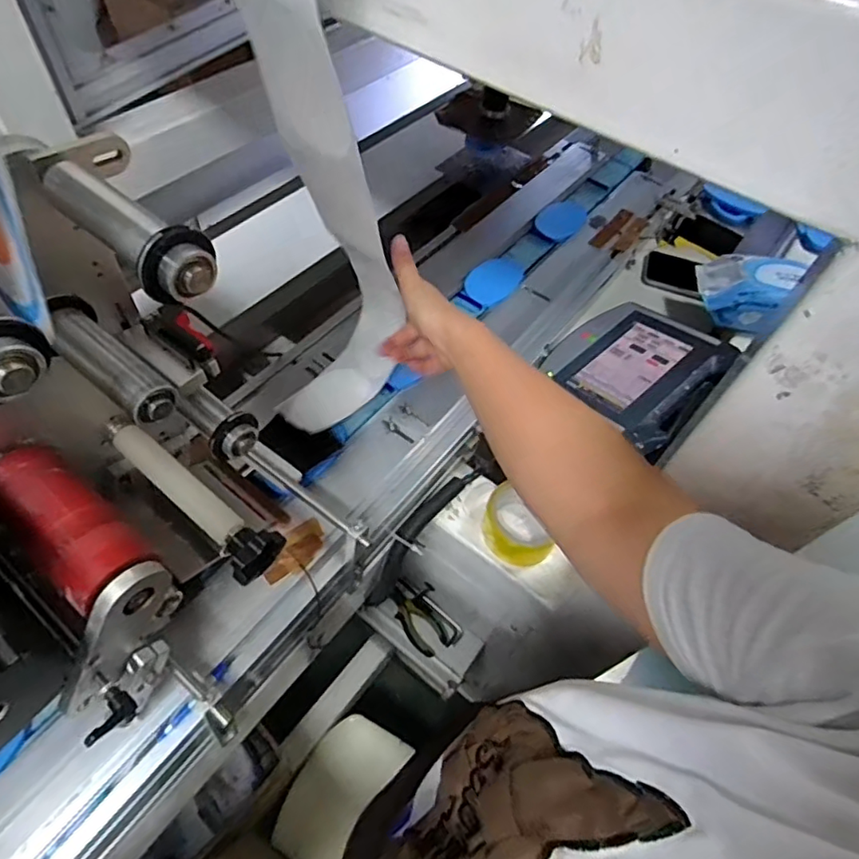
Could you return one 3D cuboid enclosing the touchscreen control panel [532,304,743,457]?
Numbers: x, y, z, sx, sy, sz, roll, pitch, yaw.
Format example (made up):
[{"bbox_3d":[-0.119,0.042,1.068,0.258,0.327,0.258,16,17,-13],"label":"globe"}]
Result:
[{"bbox_3d":[0.276,-0.069,0.760,0.206,0.082,0.212,-36,52,-16],"label":"touchscreen control panel"}]

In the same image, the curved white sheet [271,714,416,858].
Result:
[{"bbox_3d":[-0.169,0.678,1.059,0.156,0.034,0.250,29,58,14],"label":"curved white sheet"}]

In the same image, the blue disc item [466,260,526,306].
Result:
[{"bbox_3d":[0.097,-0.225,0.852,0.064,0.014,0.114,37,60,19],"label":"blue disc item"}]

